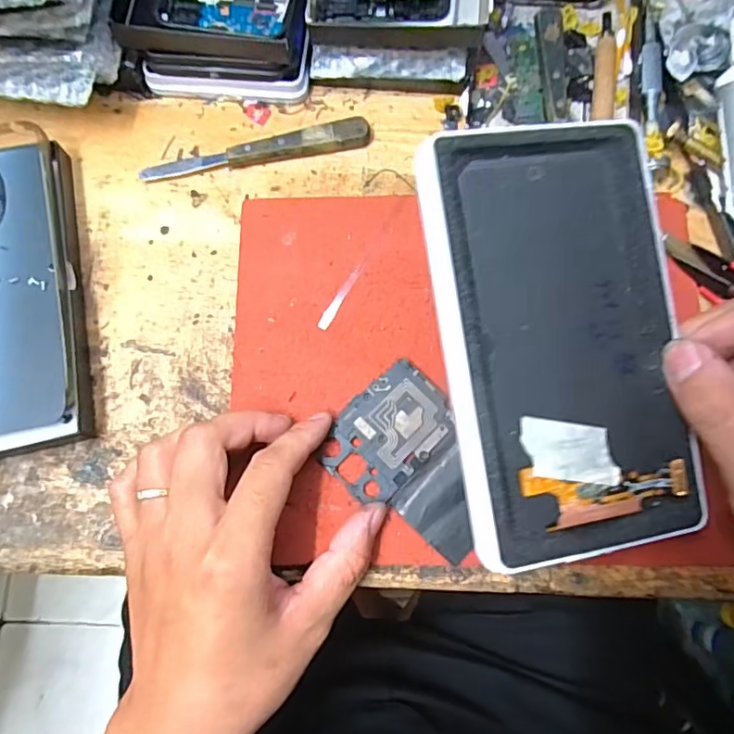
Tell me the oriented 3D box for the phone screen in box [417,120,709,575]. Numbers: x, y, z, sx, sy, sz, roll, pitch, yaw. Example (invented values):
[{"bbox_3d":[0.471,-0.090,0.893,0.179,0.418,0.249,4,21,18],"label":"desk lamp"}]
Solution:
[{"bbox_3d":[0.082,-0.012,0.231,0.100,0.009,0.176,-8,88,-10],"label":"phone screen in box"}]

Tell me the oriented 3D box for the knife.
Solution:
[{"bbox_3d":[-0.065,-0.127,0.324,0.134,0.013,0.016,-13,77,-2],"label":"knife"}]

